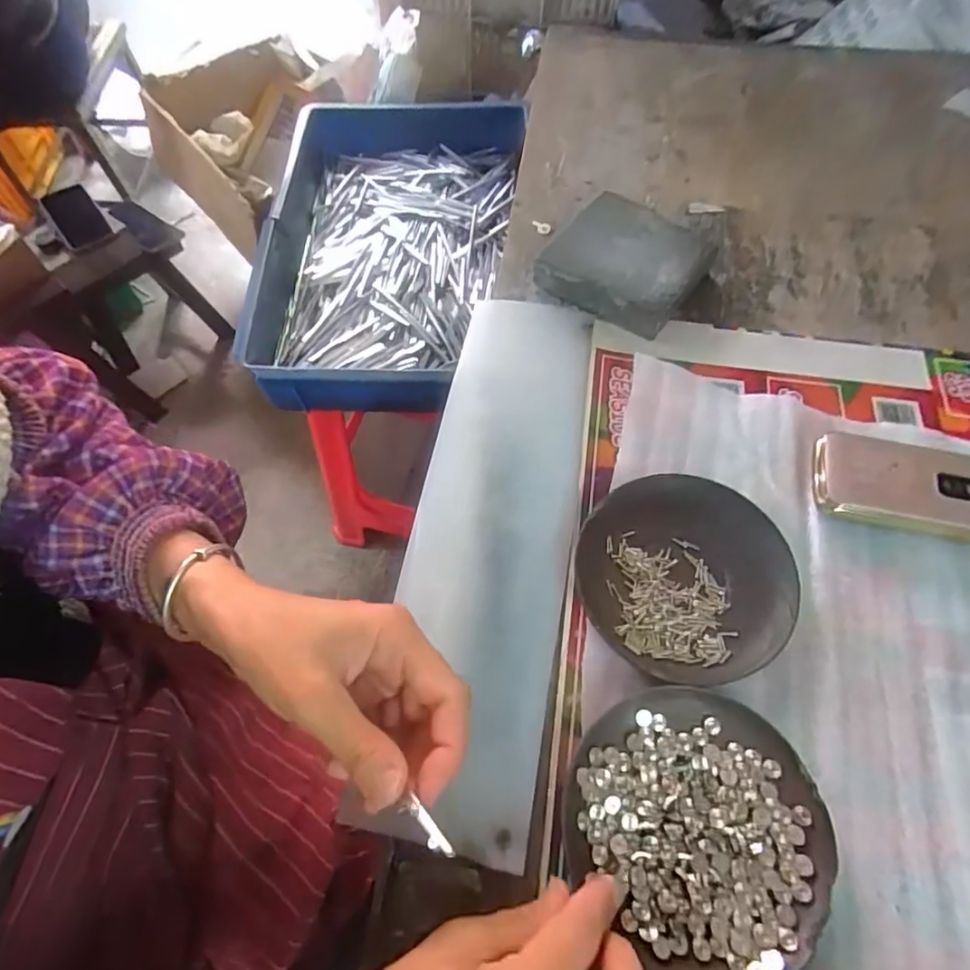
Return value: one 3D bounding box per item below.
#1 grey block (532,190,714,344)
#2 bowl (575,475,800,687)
[{"bbox_3d":[0.107,-0.170,0.428,0.105,0.032,0.100,29,66,14],"label":"grey block"},{"bbox_3d":[0.111,0.049,0.312,0.116,0.015,0.110,0,63,0],"label":"bowl"}]

